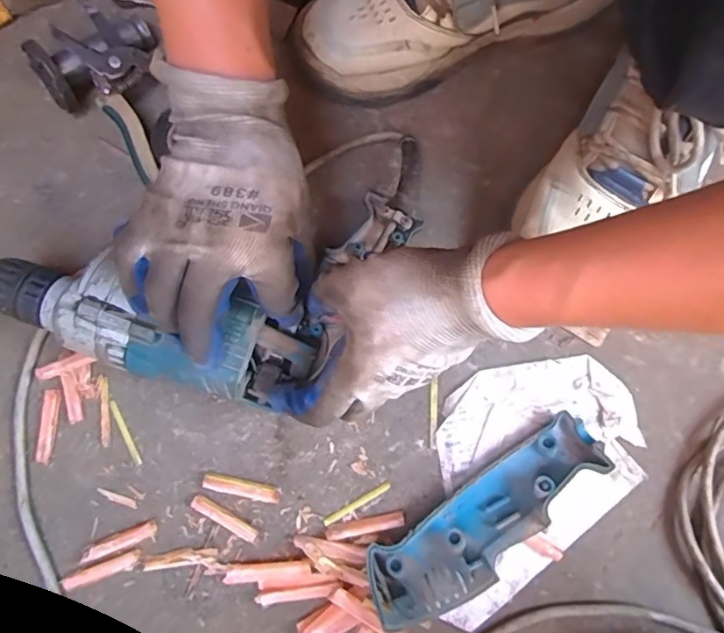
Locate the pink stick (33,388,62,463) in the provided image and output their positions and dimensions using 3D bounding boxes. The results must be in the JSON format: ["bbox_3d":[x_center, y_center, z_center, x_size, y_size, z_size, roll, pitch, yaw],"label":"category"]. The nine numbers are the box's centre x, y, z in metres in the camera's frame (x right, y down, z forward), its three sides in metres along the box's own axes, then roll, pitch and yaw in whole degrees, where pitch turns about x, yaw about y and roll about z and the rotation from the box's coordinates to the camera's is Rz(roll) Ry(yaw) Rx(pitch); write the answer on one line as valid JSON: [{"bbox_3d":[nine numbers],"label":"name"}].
[{"bbox_3d":[-0.225,0.078,0.388,0.012,0.004,0.051,4,76,1],"label":"pink stick"}]

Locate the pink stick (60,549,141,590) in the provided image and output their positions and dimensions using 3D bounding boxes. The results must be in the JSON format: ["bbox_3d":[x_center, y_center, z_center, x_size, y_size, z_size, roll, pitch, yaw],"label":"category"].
[{"bbox_3d":[-0.176,0.171,0.367,0.053,0.006,0.010,-20,79,-3],"label":"pink stick"}]

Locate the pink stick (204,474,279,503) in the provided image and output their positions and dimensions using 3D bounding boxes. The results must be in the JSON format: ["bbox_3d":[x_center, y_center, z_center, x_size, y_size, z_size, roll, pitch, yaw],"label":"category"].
[{"bbox_3d":[-0.085,0.121,0.382,0.053,0.006,0.011,12,77,2],"label":"pink stick"}]

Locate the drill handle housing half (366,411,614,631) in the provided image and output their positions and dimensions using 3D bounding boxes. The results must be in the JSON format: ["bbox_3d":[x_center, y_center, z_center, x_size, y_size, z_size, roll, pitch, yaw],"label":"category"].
[{"bbox_3d":[0.086,0.138,0.364,0.177,0.029,0.057,-33,79,-8],"label":"drill handle housing half"}]

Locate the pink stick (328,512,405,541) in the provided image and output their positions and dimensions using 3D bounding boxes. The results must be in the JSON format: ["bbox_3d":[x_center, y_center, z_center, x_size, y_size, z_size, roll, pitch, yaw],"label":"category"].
[{"bbox_3d":[0.002,0.144,0.374,0.054,0.004,0.010,-11,77,-3],"label":"pink stick"}]

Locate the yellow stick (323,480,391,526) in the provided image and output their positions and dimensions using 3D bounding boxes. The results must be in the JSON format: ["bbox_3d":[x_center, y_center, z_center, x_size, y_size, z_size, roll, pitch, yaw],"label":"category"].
[{"bbox_3d":[-0.003,0.131,0.380,0.052,0.004,0.006,-31,80,-5],"label":"yellow stick"}]

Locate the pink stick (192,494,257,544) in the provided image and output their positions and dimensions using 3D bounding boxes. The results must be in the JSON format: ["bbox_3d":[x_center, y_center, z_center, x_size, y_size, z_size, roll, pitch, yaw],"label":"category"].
[{"bbox_3d":[-0.095,0.139,0.375,0.050,0.006,0.010,28,78,6],"label":"pink stick"}]

